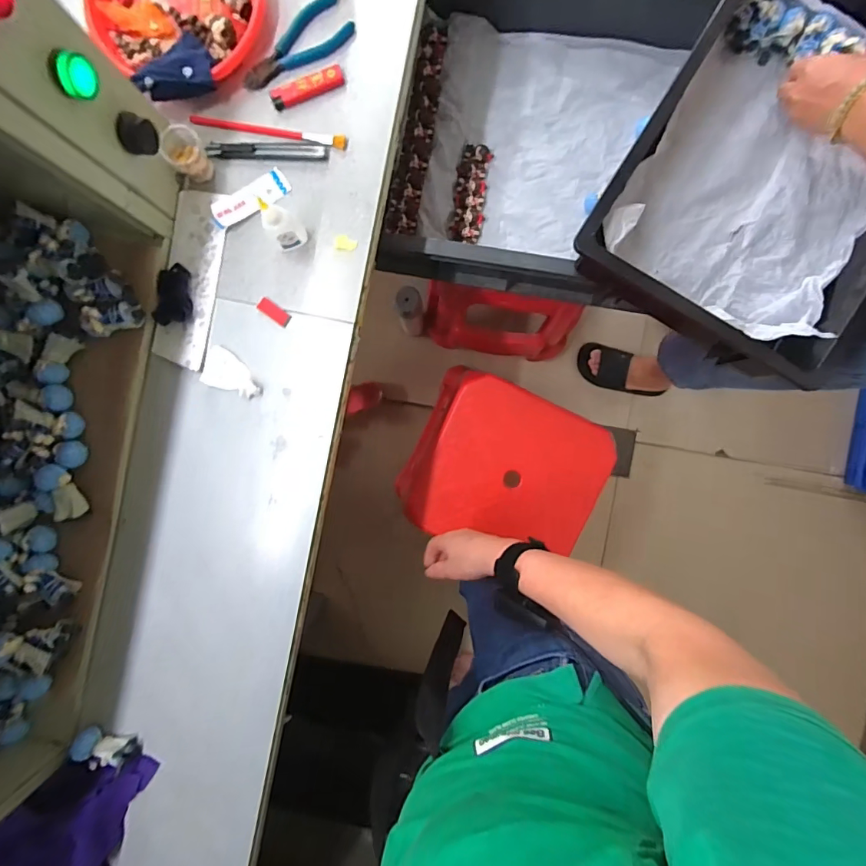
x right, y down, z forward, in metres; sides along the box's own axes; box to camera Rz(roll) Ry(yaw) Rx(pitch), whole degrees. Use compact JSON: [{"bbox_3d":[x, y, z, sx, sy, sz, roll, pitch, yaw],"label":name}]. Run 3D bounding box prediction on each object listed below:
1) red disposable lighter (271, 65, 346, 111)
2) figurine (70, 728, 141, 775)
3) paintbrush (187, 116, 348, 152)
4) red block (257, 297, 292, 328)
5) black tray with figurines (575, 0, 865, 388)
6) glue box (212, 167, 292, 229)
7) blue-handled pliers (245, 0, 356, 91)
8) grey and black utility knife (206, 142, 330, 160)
[{"bbox_3d":[-0.127,-0.353,0.446,0.077,0.012,0.017,-26,91,2],"label":"red disposable lighter"},{"bbox_3d":[-0.343,0.331,0.455,0.067,0.019,0.031,12,92,1],"label":"figurine"},{"bbox_3d":[-0.166,-0.311,0.449,0.154,0.013,0.014,7,92,1],"label":"paintbrush"},{"bbox_3d":[-0.165,-0.125,0.455,0.033,0.009,0.016,34,92,0],"label":"red block"},{"bbox_3d":[0.425,-0.319,0.518,0.343,0.088,0.468,31,92,0],"label":"black tray with figurines"},{"bbox_3d":[-0.189,-0.241,0.451,0.083,0.009,0.031,-33,90,2],"label":"glue box"},{"bbox_3d":[-0.141,-0.394,0.444,0.125,0.008,0.056,-39,90,2],"label":"blue-handled pliers"},{"bbox_3d":[-0.168,-0.291,0.447,0.119,0.013,0.016,-1,92,1],"label":"grey and black utility knife"}]

